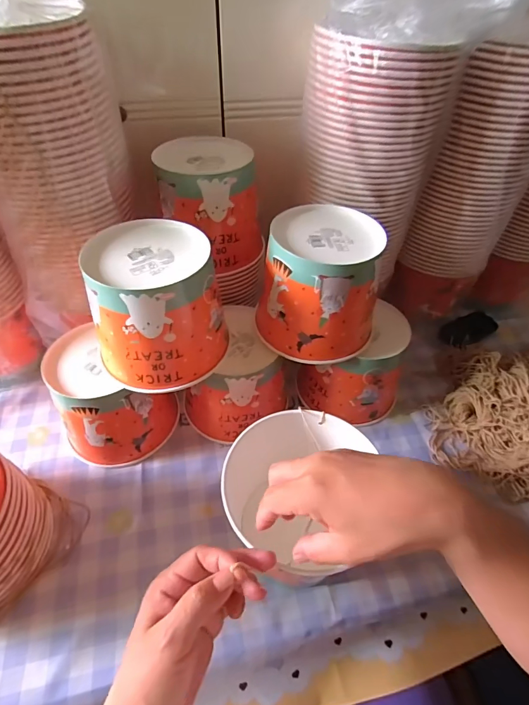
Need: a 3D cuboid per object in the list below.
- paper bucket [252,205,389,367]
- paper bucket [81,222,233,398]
[{"bbox_3d":[0.070,-0.084,0.468,0.140,0.127,0.140,11,50,8],"label":"paper bucket"},{"bbox_3d":[-0.121,-0.055,0.434,0.137,0.129,0.143,-12,51,-12],"label":"paper bucket"}]

